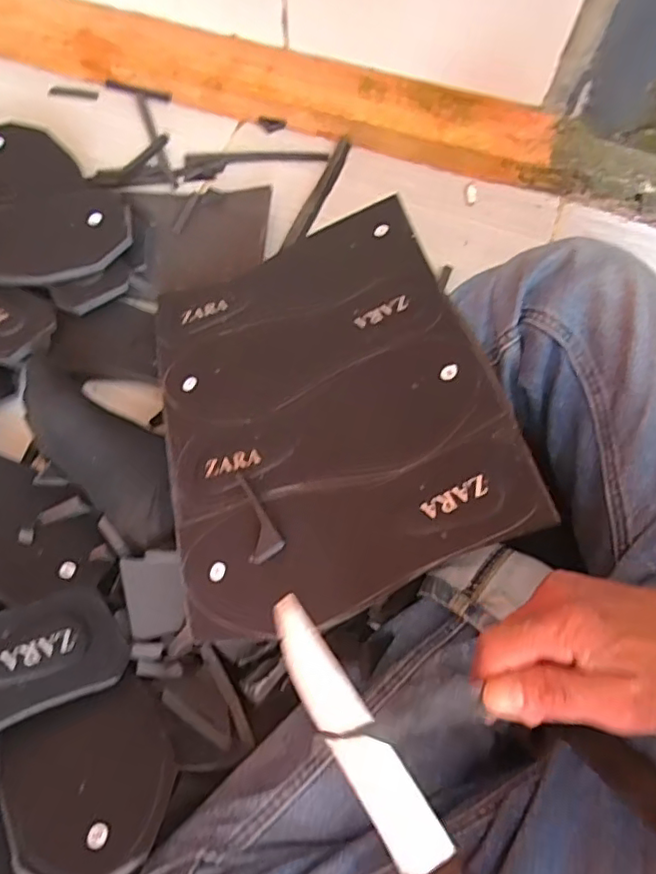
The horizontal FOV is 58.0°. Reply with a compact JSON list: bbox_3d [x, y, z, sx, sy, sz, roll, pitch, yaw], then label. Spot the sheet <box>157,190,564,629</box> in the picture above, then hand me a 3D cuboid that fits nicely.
[{"bbox_3d":[-0.013,-0.035,0.479,0.255,0.011,0.336,-22,59,7],"label":"sheet"}]

